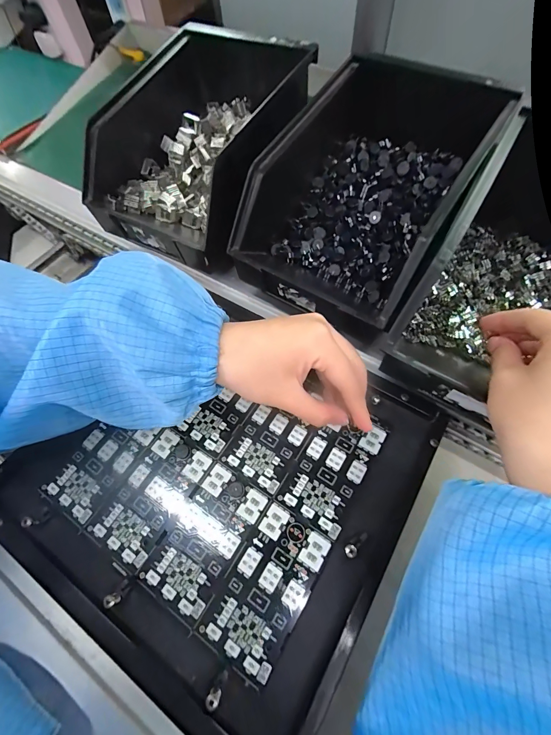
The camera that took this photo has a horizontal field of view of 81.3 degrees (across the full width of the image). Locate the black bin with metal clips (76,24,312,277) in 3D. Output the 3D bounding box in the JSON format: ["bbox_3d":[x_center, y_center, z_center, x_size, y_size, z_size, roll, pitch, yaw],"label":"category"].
[{"bbox_3d":[-0.073,-0.228,0.339,0.181,0.116,0.225,26,63,11],"label":"black bin with metal clips"}]

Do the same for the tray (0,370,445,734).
[{"bbox_3d":[-0.045,0.082,0.268,0.288,0.012,0.259,29,67,17],"label":"tray"}]

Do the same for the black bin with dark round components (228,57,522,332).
[{"bbox_3d":[0.069,-0.153,0.292,0.179,0.096,0.208,30,68,17],"label":"black bin with dark round components"}]

